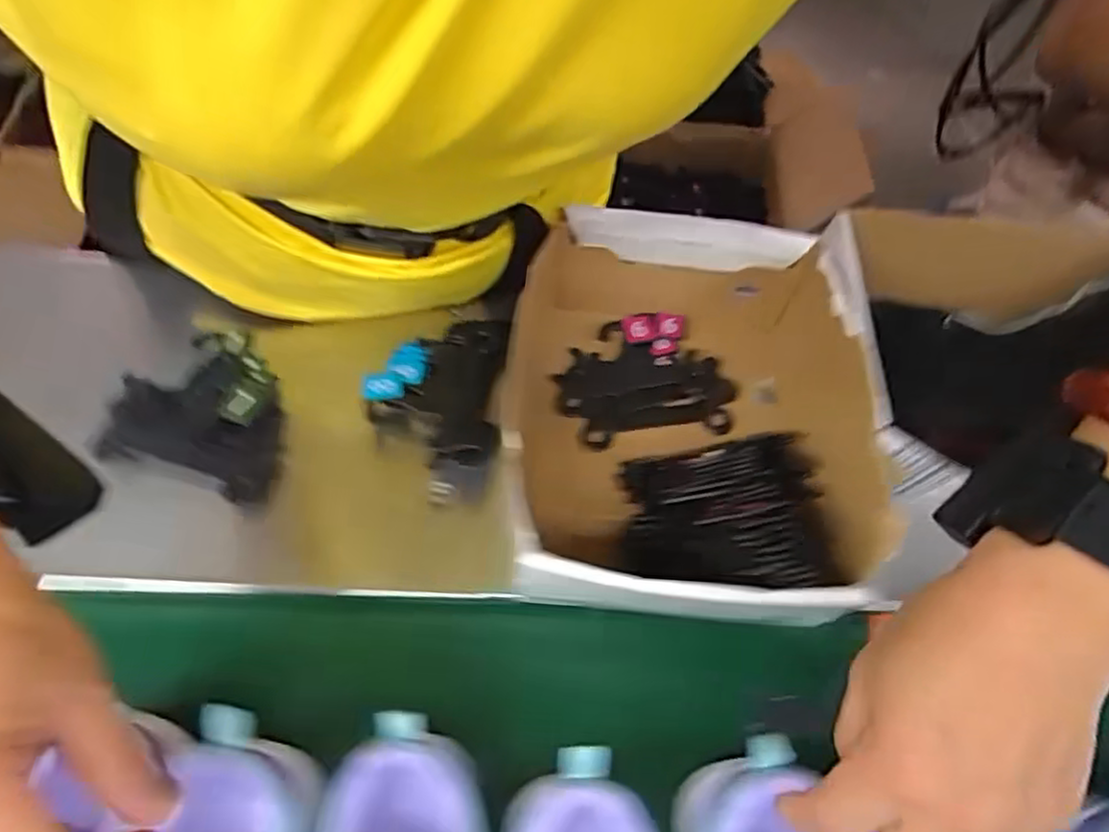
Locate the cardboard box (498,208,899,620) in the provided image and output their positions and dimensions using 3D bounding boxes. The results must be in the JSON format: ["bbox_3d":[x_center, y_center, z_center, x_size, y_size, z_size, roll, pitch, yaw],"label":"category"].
[{"bbox_3d":[0.075,0.000,0.431,0.209,0.101,0.249,7,58,0],"label":"cardboard box"}]

